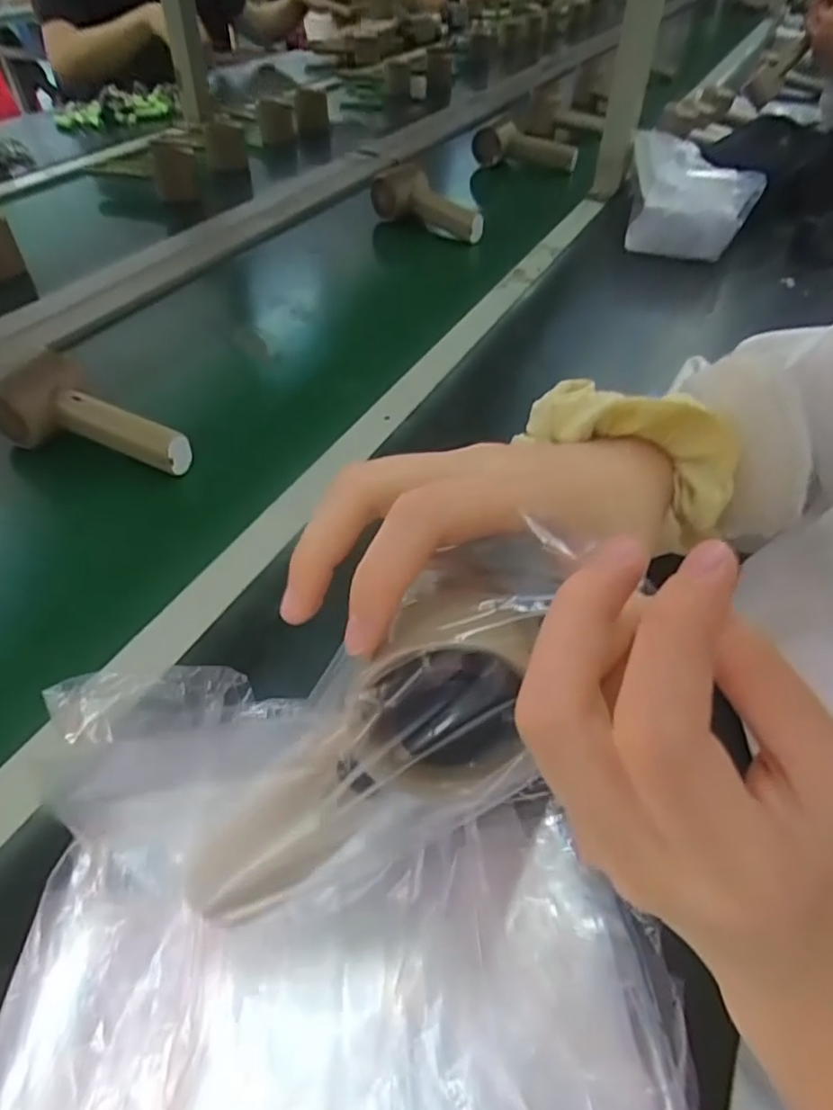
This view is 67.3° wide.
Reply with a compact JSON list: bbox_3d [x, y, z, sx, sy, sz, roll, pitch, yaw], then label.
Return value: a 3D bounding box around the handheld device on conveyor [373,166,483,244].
[{"bbox_3d":[0.010,-0.416,0.758,0.068,0.052,0.151,-27,52,-23],"label":"handheld device on conveyor"}]

